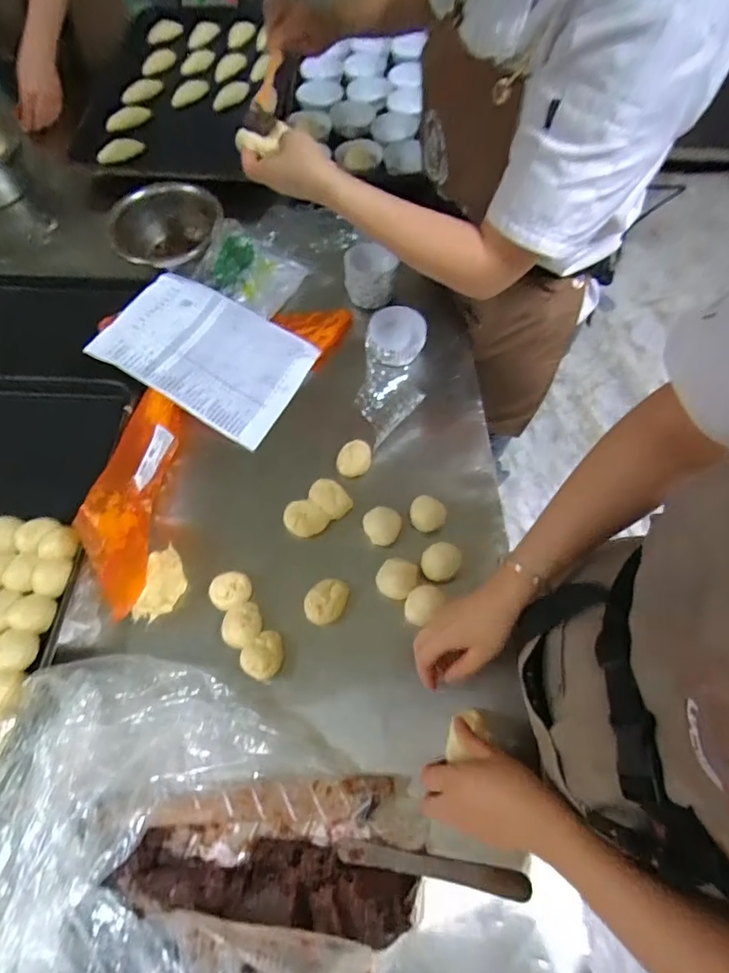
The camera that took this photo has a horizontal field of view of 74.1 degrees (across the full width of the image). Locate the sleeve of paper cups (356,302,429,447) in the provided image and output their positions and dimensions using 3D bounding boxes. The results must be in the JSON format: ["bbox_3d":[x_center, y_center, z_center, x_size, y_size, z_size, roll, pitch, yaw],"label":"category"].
[{"bbox_3d":[0.044,-0.177,0.748,0.093,0.086,0.234,6,52,2],"label":"sleeve of paper cups"}]

